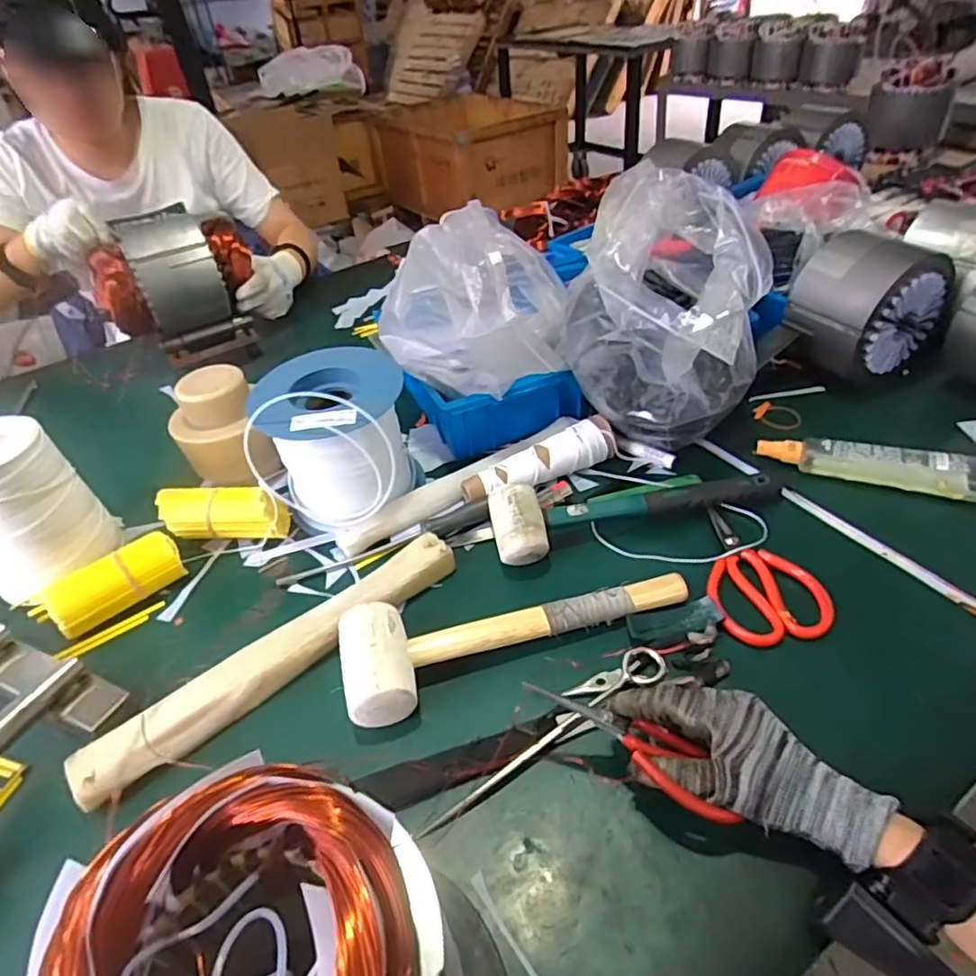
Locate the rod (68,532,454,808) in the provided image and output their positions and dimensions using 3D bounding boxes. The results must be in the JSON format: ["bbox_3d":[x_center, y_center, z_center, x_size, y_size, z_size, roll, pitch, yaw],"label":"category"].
[{"bbox_3d":[-0.168,0.140,0.528,0.329,0.033,0.042,-33,47,-27],"label":"rod"}]

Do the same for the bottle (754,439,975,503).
[{"bbox_3d":[0.388,-0.023,0.631,0.218,0.043,0.050,10,43,19],"label":"bottle"}]

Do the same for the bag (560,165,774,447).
[{"bbox_3d":[0.169,-0.152,0.618,0.183,0.237,0.156,-23,43,-18],"label":"bag"}]

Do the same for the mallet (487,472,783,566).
[{"bbox_3d":[0.143,0.008,0.614,0.300,0.048,0.069,-14,41,-8],"label":"mallet"}]

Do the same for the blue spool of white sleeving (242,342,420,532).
[{"bbox_3d":[-0.152,-0.040,0.638,0.158,0.146,0.126,-17,42,-11],"label":"blue spool of white sleeving"}]

